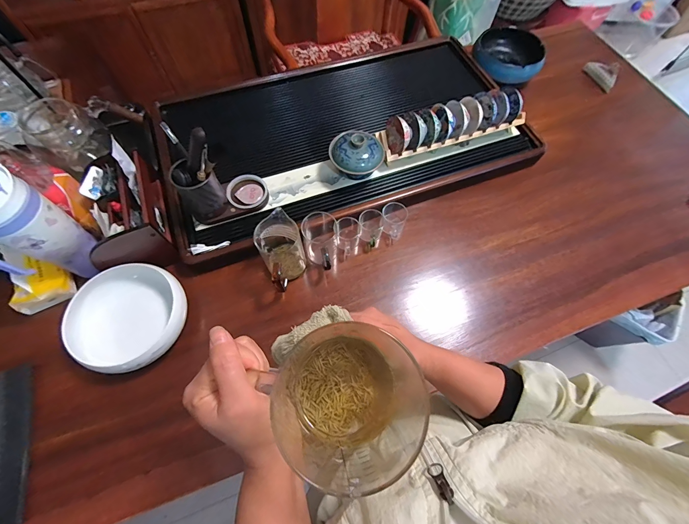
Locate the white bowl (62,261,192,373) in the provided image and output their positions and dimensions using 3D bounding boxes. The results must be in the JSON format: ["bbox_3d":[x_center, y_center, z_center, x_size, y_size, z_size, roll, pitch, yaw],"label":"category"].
[{"bbox_3d":[-0.382,0.100,0.551,0.171,0.073,0.180,1,65,-3],"label":"white bowl"}]

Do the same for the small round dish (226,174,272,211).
[{"bbox_3d":[-0.206,-0.148,0.656,0.084,0.028,0.083,1,67,-1],"label":"small round dish"}]

